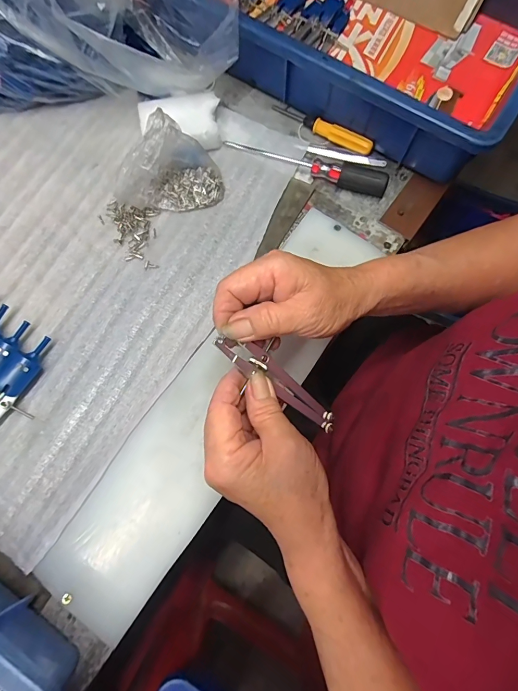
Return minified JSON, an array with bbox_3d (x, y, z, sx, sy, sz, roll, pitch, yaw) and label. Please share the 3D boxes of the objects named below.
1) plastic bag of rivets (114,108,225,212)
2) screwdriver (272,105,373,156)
[{"bbox_3d":[-0.085,-0.169,0.350,0.089,0.065,0.068,21,74,5],"label":"plastic bag of rivets"},{"bbox_3d":[0.069,-0.240,0.403,0.121,0.017,0.015,34,76,8],"label":"screwdriver"}]

